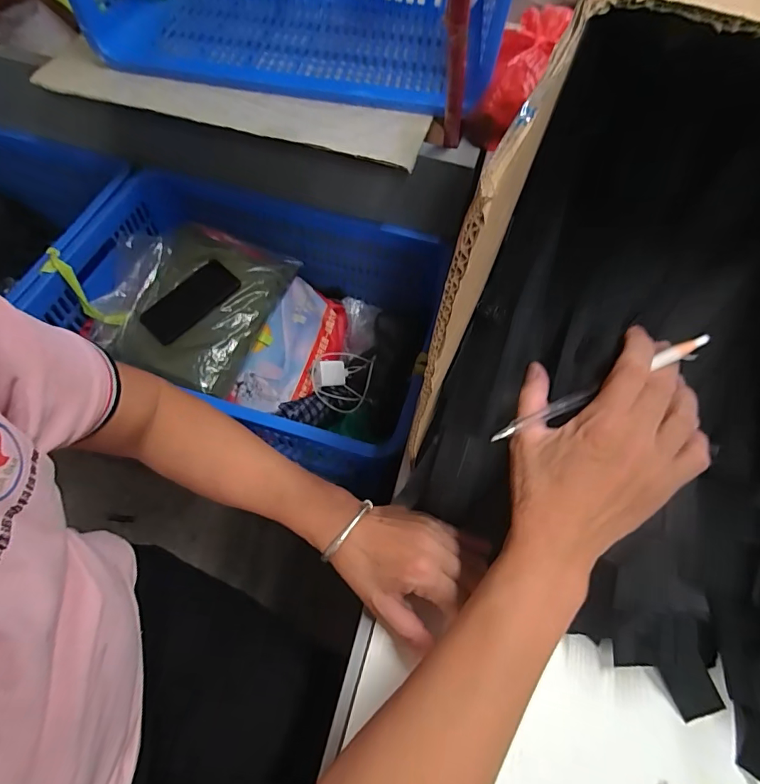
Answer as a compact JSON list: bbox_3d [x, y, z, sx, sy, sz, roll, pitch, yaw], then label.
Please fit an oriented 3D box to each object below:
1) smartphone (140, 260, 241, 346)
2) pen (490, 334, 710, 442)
[{"bbox_3d":[-0.336,-0.162,0.808,0.085,0.008,0.173,39,73,9],"label":"smartphone"},{"bbox_3d":[0.140,-0.001,0.297,0.147,0.006,0.010,-27,63,9],"label":"pen"}]

